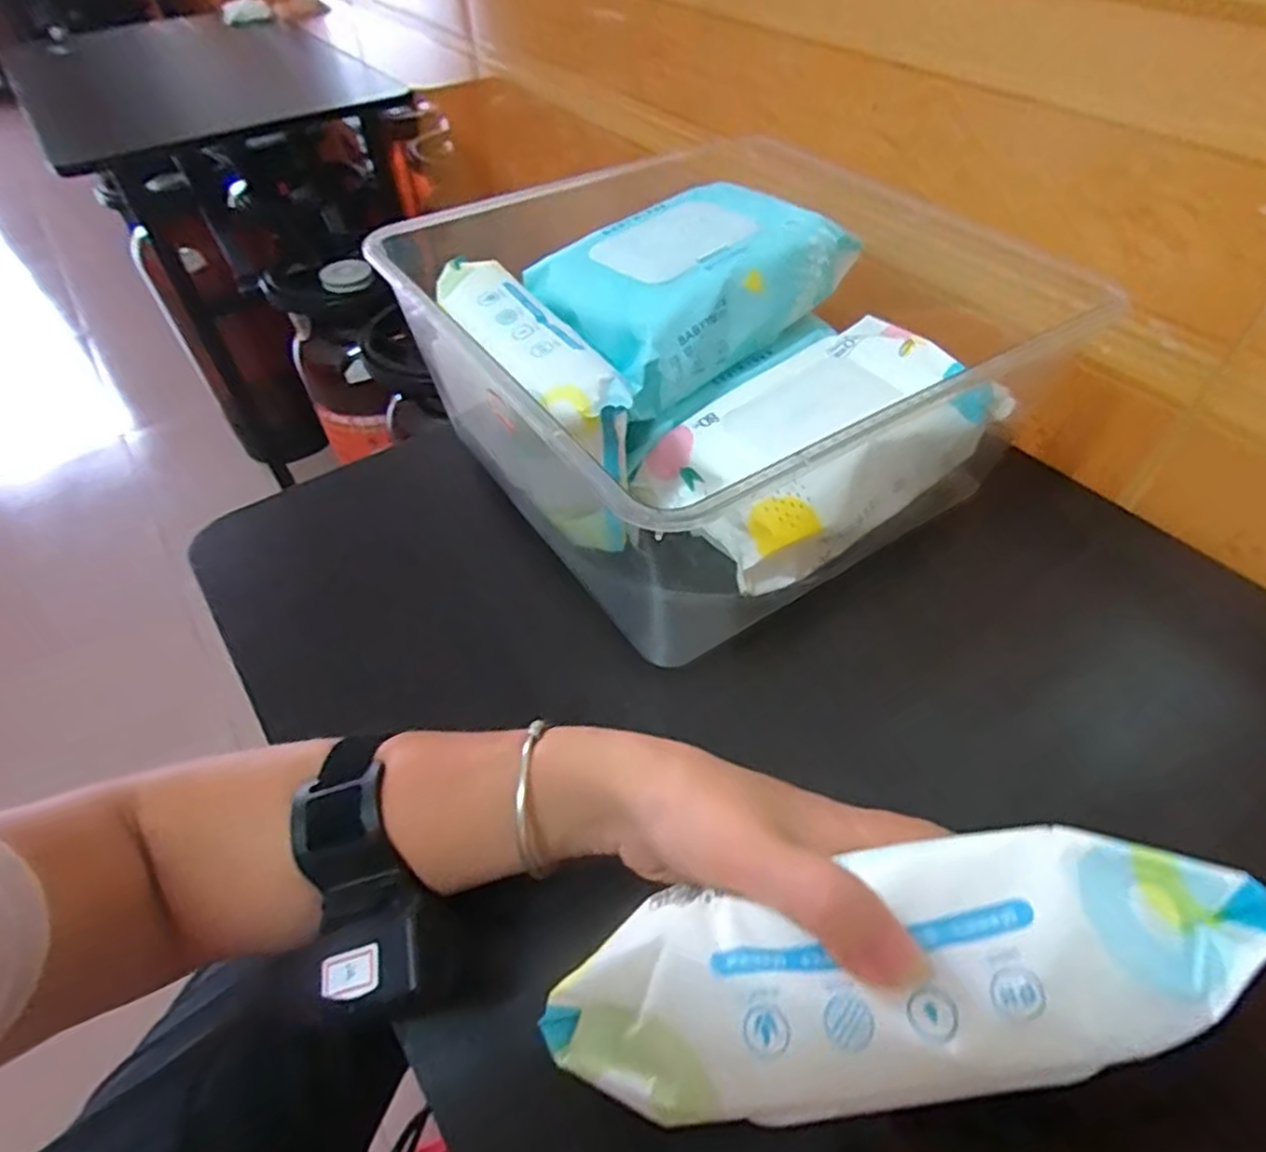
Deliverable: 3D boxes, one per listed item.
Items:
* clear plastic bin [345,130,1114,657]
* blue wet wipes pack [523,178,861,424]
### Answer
[{"bbox_3d":[0.038,-0.125,0.438,0.256,0.121,0.269,-28,54,-20],"label":"clear plastic bin"},{"bbox_3d":[0.039,-0.188,0.451,0.184,0.059,0.114,-33,56,-23],"label":"blue wet wipes pack"}]

